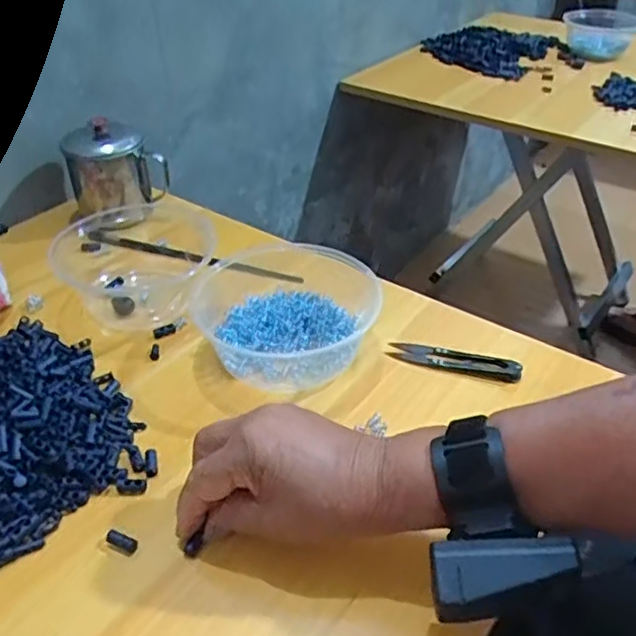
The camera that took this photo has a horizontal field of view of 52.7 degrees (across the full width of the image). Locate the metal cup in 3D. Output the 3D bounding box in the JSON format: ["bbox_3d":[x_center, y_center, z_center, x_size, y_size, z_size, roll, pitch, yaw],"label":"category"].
[{"bbox_3d":[-0.211,-0.158,0.678,0.083,0.089,0.083,0,38,0],"label":"metal cup"}]

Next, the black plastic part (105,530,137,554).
[{"bbox_3d":[-0.119,0.134,0.387,0.021,0.006,0.009,17,41,21],"label":"black plastic part"}]

